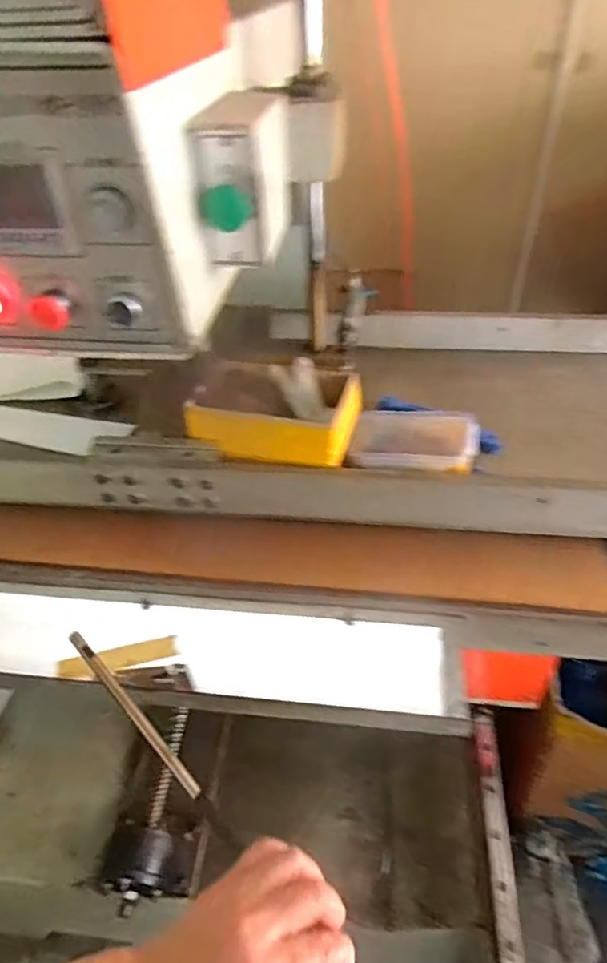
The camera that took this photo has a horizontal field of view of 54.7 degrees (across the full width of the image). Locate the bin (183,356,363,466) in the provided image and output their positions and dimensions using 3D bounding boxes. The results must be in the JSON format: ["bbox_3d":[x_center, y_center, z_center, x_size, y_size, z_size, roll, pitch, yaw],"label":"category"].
[{"bbox_3d":[-0.041,-0.098,0.815,0.218,0.083,0.121,6,42,10],"label":"bin"}]

